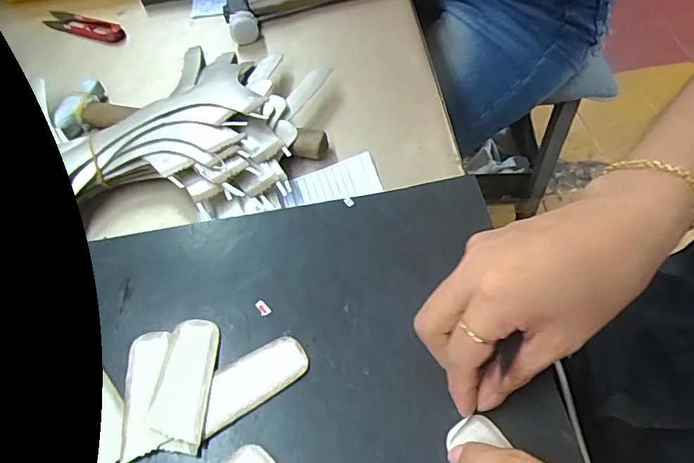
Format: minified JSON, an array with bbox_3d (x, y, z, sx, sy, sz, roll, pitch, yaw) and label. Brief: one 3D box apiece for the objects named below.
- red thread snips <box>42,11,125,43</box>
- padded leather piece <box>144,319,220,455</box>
[{"bbox_3d":[-0.293,-0.227,0.544,0.110,0.012,0.023,20,61,19],"label":"red thread snips"},{"bbox_3d":[-0.096,0.088,0.289,0.033,0.005,0.076,-2,57,5],"label":"padded leather piece"}]

